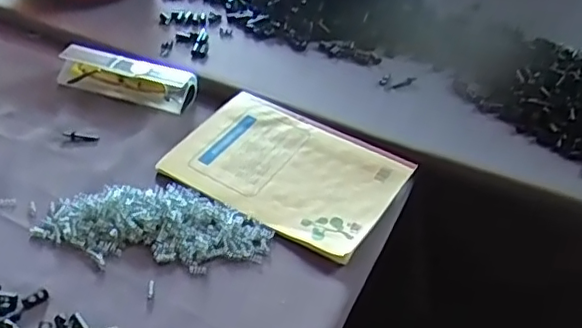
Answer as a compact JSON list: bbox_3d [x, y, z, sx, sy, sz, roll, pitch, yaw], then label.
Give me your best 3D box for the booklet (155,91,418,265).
[{"bbox_3d":[-0.005,0.002,0.583,0.205,0.009,0.144,25,48,22],"label":"booklet"}]

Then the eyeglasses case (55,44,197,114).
[{"bbox_3d":[-0.188,-0.102,0.688,0.155,0.029,0.047,16,38,14],"label":"eyeglasses case"}]

